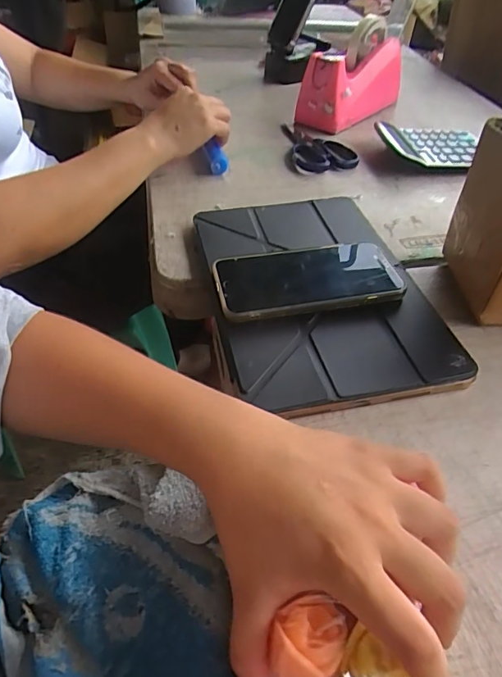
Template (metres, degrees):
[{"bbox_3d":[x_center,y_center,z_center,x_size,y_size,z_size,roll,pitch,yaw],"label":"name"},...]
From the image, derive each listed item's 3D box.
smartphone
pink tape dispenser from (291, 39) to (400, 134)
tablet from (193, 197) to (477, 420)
[{"bbox_3d":[0.051,-0.054,0.408,0.163,0.009,0.084,-6,46,-7],"label":"smartphone"},{"bbox_3d":[0.168,-0.418,0.748,0.087,0.094,0.216,32,53,27],"label":"pink tape dispenser"},{"bbox_3d":[0.055,-0.051,0.422,0.184,0.018,0.279,-7,46,-10],"label":"tablet"}]

